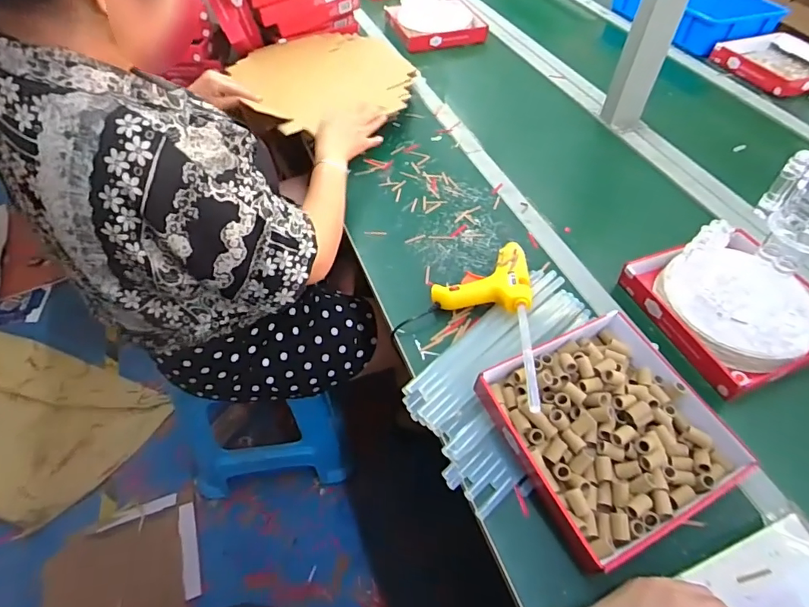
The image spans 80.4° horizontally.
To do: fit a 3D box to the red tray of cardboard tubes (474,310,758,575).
[{"bbox_3d":[0.242,0.147,0.576,0.237,0.063,0.243,-20,54,-17],"label":"red tray of cardboard tubes"}]

